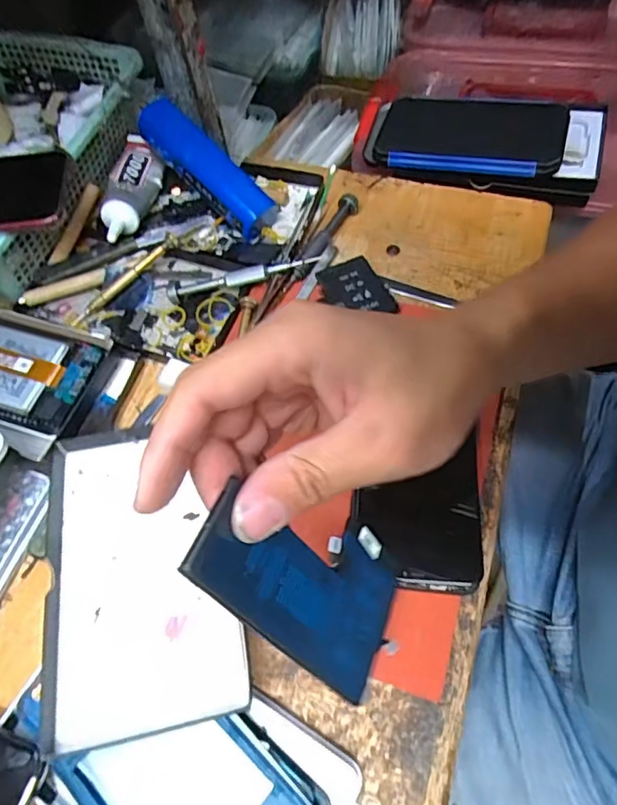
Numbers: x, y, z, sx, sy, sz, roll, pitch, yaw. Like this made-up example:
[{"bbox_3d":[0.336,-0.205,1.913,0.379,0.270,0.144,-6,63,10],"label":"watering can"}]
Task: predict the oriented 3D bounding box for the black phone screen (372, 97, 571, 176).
[{"bbox_3d":[0.145,-0.246,0.489,0.164,0.017,0.090,10,68,17],"label":"black phone screen"}]

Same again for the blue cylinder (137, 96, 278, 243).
[{"bbox_3d":[-0.082,-0.194,0.439,0.128,0.028,0.033,43,69,-4],"label":"blue cylinder"}]

